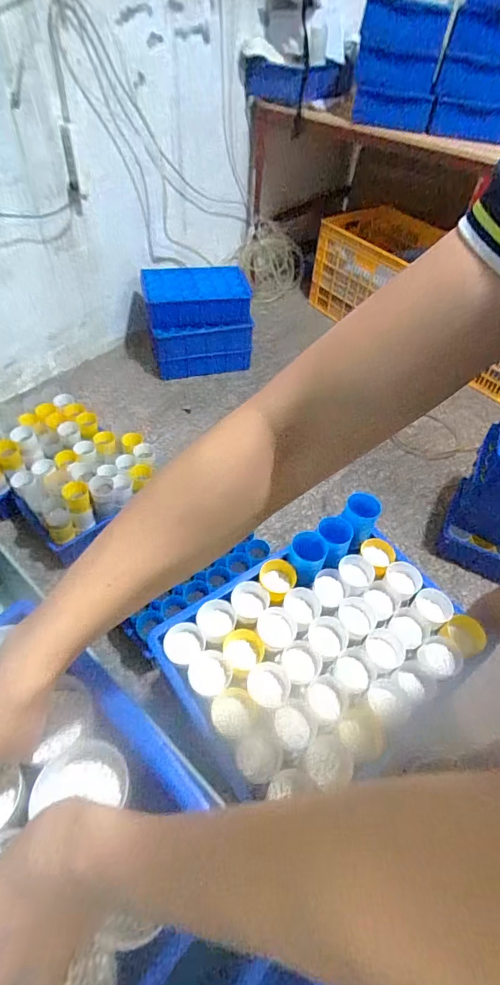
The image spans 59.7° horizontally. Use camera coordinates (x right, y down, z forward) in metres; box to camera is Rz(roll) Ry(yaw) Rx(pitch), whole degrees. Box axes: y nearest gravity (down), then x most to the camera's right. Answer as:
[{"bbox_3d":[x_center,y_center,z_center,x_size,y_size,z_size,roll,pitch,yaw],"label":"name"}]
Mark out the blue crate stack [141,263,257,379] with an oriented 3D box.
[{"bbox_3d":[-0.211,-0.698,1.767,0.399,0.324,0.280,-10,54,-13],"label":"blue crate stack"}]

